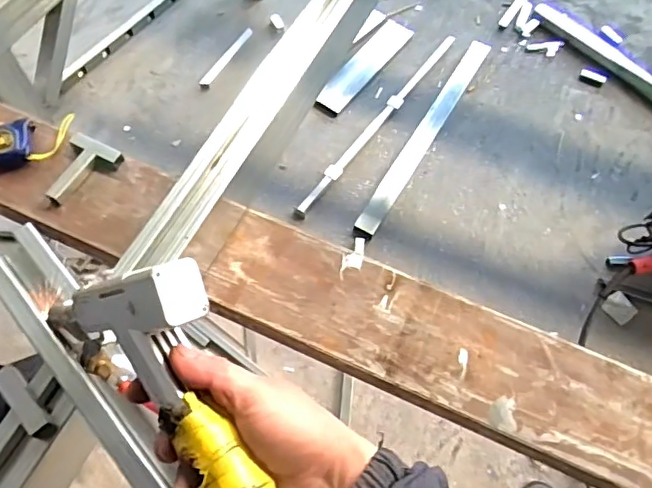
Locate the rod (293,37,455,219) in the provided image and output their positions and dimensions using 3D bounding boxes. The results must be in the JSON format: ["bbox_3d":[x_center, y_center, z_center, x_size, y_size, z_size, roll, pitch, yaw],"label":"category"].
[{"bbox_3d":[0.174,-0.394,1.745,0.041,0.024,0.882,34,67,14],"label":"rod"}]

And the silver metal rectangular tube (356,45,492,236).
[{"bbox_3d":[0.314,-0.358,1.732,0.071,0.020,0.872,28,66,12],"label":"silver metal rectangular tube"}]

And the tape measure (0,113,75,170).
[{"bbox_3d":[-0.437,-0.159,0.826,0.133,0.039,0.073,-30,68,-16],"label":"tape measure"}]

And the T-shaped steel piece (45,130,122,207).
[{"bbox_3d":[-0.351,-0.101,0.798,0.072,0.032,0.103,19,64,8],"label":"T-shaped steel piece"}]

